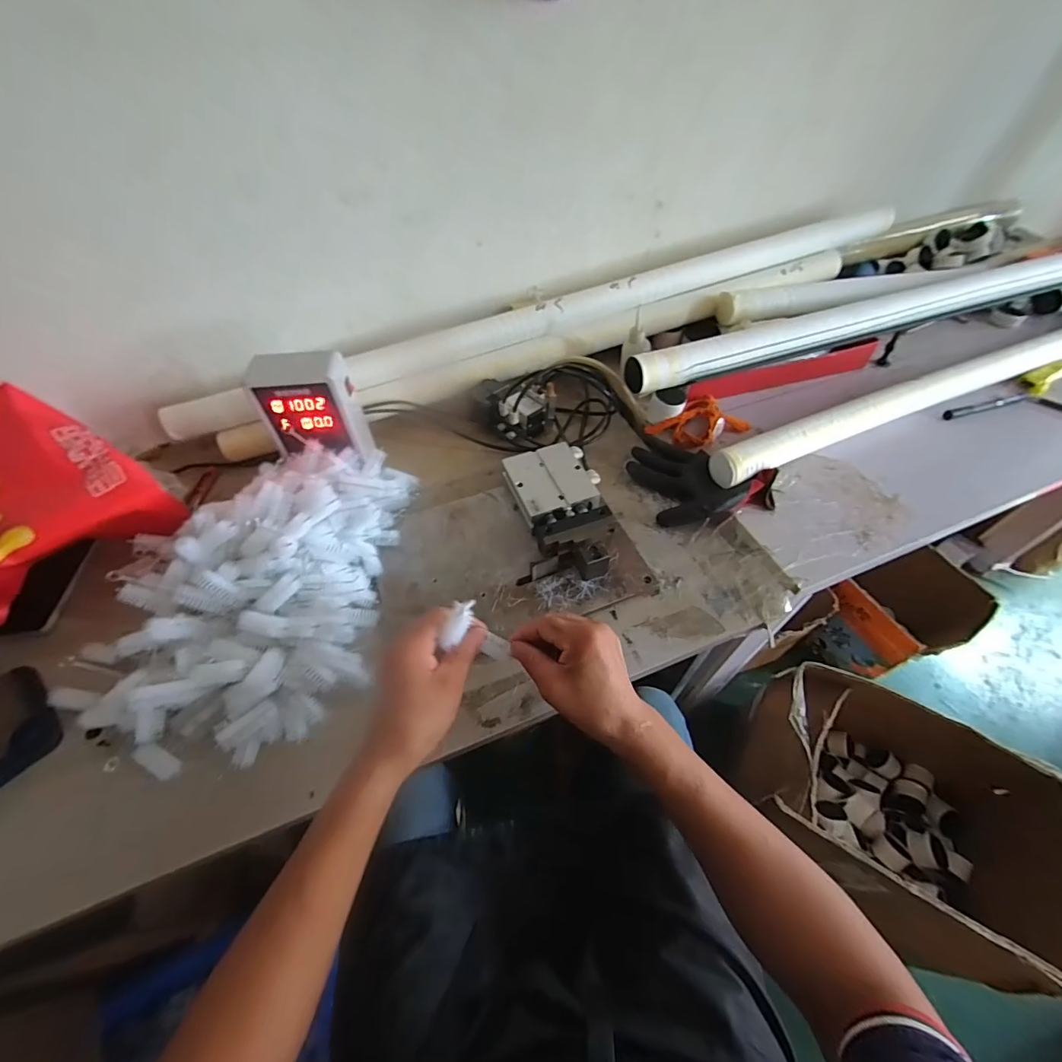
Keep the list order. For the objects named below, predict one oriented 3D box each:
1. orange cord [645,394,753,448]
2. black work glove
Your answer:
[{"bbox_3d":[0.255,-0.162,0.687,0.127,0.026,0.086,-28,57,-19],"label":"orange cord"},{"bbox_3d":[0.217,-0.061,0.621,0.192,0.048,0.120,30,59,22],"label":"black work glove"}]

